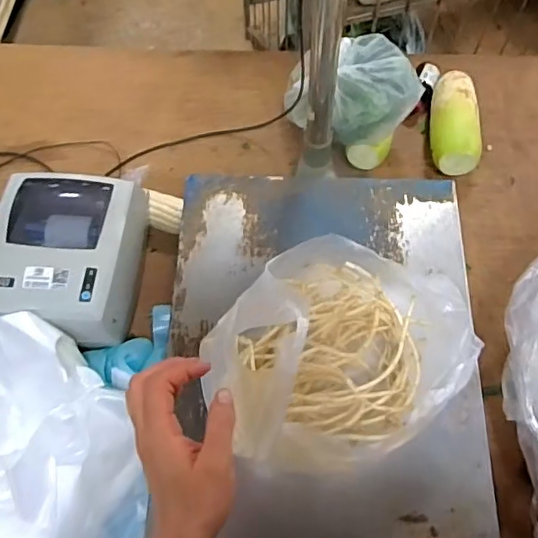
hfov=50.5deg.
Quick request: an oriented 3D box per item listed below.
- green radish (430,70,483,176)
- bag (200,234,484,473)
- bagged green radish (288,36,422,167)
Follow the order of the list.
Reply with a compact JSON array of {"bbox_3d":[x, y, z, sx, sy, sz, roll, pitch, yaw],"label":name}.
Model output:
[{"bbox_3d":[0.322,-0.251,0.982,0.082,0.074,0.213,5,67,4],"label":"green radish"},{"bbox_3d":[0.065,0.081,0.599,0.245,0.209,0.221,-24,68,-9],"label":"bag"},{"bbox_3d":[0.137,-0.275,0.953,0.218,0.149,0.177,5,67,4],"label":"bagged green radish"}]

